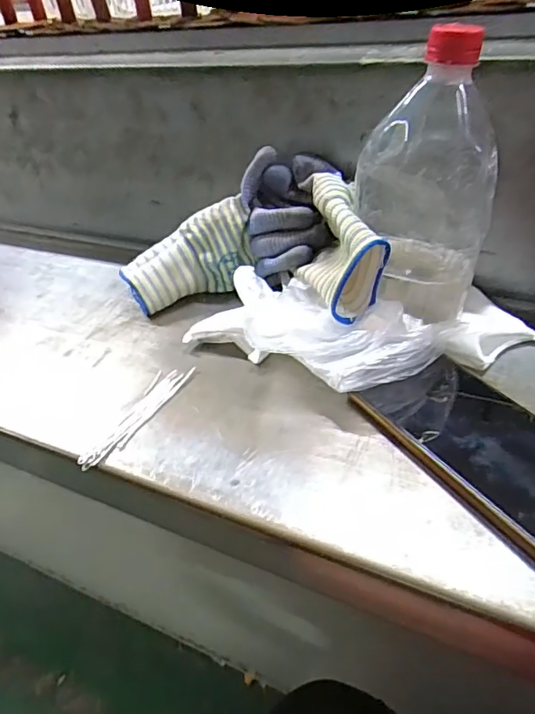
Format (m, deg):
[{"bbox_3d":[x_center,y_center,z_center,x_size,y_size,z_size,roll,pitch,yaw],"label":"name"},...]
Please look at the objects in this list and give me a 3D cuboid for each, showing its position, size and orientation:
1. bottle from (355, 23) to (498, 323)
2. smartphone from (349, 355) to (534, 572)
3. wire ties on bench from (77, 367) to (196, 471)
[{"bbox_3d":[0.107,-0.111,0.361,0.084,0.194,0.069,4,39,12],"label":"bottle"},{"bbox_3d":[0.129,0.050,0.317,0.078,0.016,0.162,-24,41,-22],"label":"smartphone"},{"bbox_3d":[-0.093,0.041,0.374,0.026,0.004,0.105,14,42,24],"label":"wire ties on bench"}]

